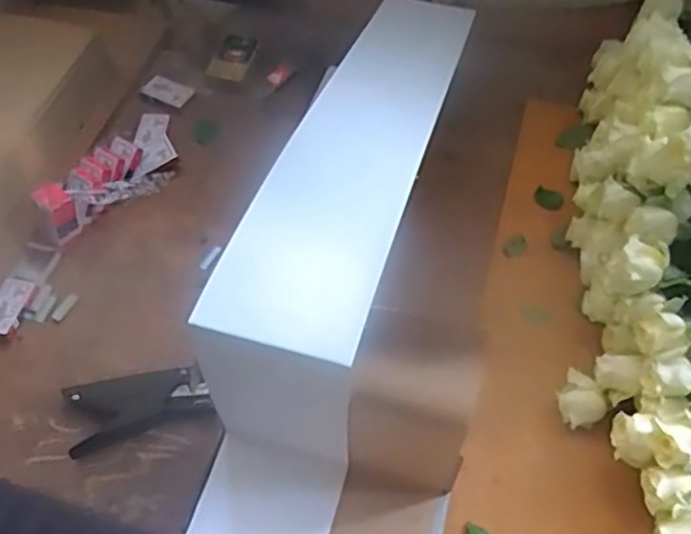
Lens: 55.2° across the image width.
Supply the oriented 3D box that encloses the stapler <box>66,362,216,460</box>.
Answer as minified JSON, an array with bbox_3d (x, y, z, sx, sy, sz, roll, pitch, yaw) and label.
[{"bbox_3d":[-0.210,0.136,0.667,0.140,0.026,0.065,-16,58,-8],"label":"stapler"}]

